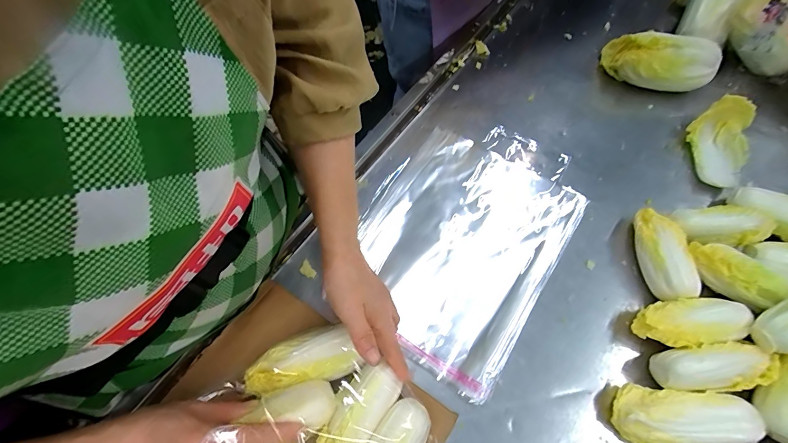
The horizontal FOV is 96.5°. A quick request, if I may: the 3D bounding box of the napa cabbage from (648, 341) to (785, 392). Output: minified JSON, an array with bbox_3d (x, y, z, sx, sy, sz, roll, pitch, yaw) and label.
[{"bbox_3d":[0.331,0.150,0.361,0.114,0.043,0.044,-4,63,-2],"label":"napa cabbage"}]

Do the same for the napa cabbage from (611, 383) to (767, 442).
[{"bbox_3d":[0.288,0.199,0.354,0.128,0.042,0.053,6,63,3],"label":"napa cabbage"}]

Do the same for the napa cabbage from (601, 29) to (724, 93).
[{"bbox_3d":[0.424,-0.254,0.564,0.155,0.075,0.080,18,65,9],"label":"napa cabbage"}]

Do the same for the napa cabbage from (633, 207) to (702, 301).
[{"bbox_3d":[0.319,0.037,0.425,0.048,0.048,0.119,3,63,1],"label":"napa cabbage"}]

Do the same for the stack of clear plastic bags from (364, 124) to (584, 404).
[{"bbox_3d":[0.094,0.004,0.467,0.240,0.014,0.343,33,68,15],"label":"stack of clear plastic bags"}]

